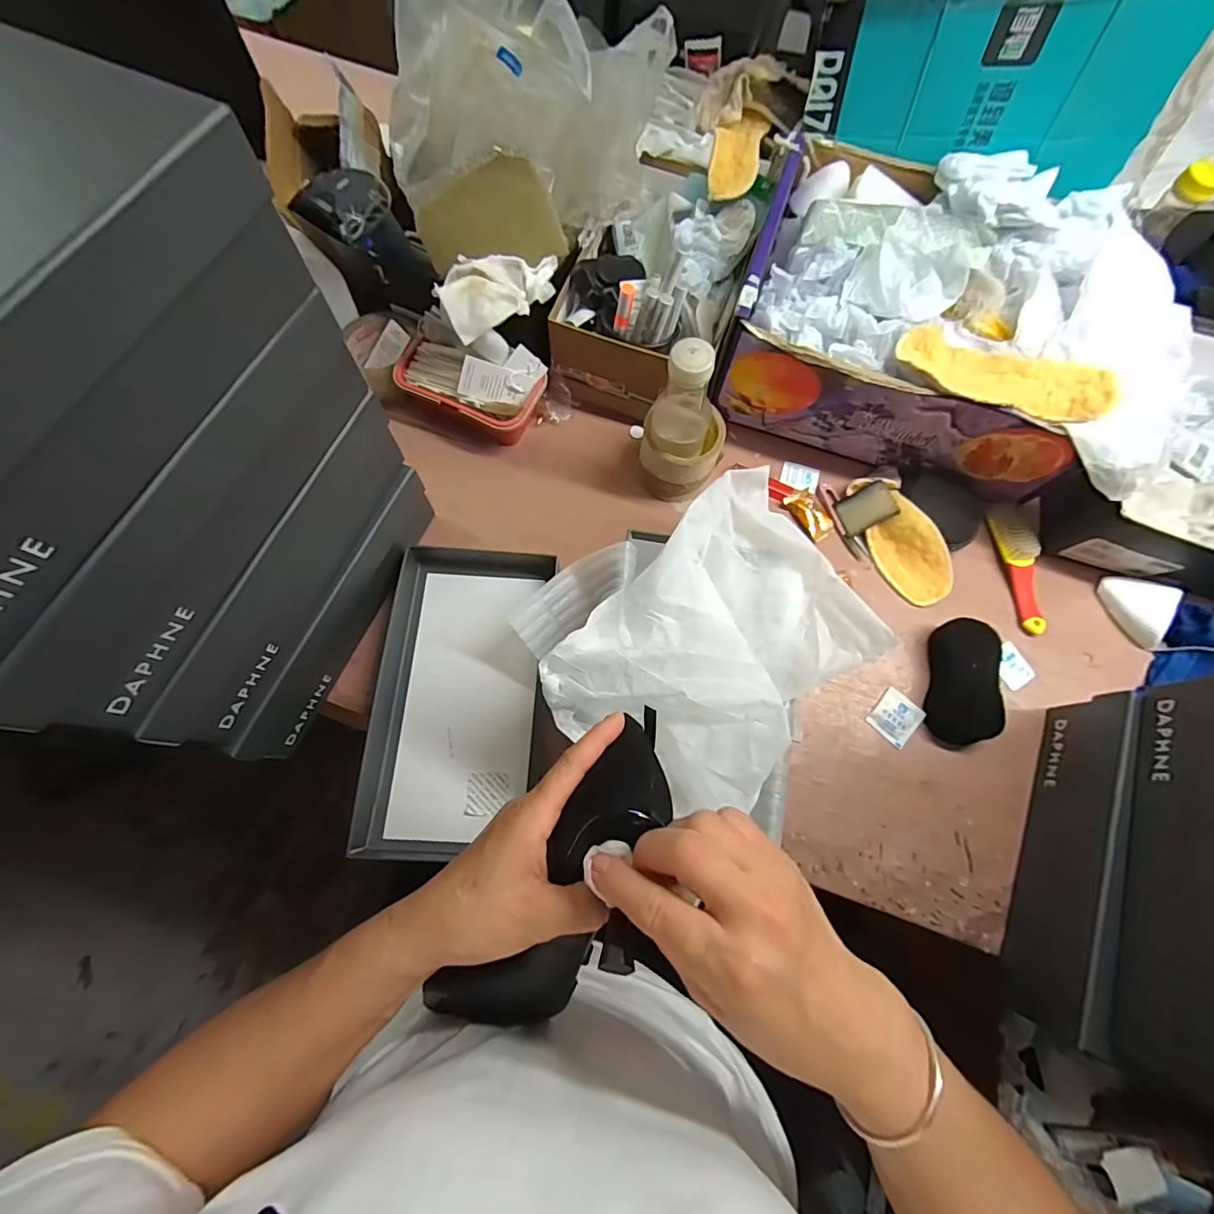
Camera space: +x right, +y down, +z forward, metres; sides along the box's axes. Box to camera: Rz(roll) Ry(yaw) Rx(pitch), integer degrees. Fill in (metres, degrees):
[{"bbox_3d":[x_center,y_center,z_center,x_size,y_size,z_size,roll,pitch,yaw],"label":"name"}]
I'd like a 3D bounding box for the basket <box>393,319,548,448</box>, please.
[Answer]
[{"bbox_3d":[-0.162,-0.256,0.626,0.169,0.053,0.090,26,73,6],"label":"basket"}]

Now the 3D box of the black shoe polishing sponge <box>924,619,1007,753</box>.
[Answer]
[{"bbox_3d":[0.379,0.081,0.555,0.063,0.034,0.132,8,73,0],"label":"black shoe polishing sponge"}]

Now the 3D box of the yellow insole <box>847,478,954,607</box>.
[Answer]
[{"bbox_3d":[0.344,-0.081,0.610,0.069,0.013,0.162,-24,87,26],"label":"yellow insole"}]

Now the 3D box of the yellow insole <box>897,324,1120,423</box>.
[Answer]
[{"bbox_3d":[0.387,-0.228,0.512,0.195,0.027,0.068,16,73,3],"label":"yellow insole"}]

